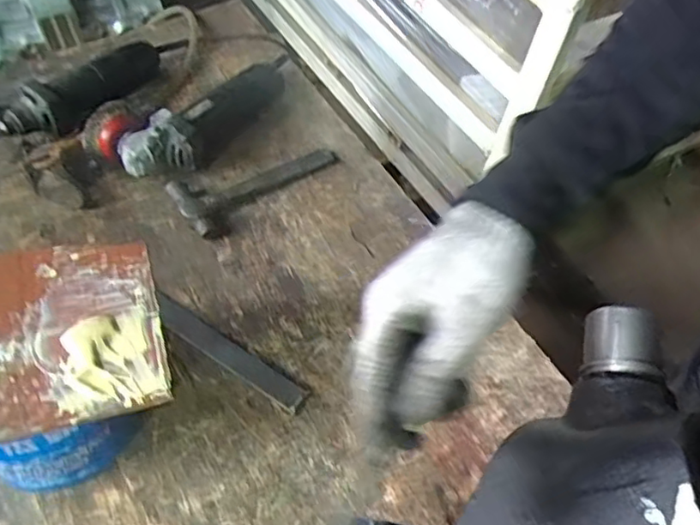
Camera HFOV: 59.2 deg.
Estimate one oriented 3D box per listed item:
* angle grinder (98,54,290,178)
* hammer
[{"bbox_3d":[-0.200,-0.218,0.894,0.324,0.067,0.128,-30,62,-24],"label":"angle grinder"},{"bbox_3d":[-0.138,-0.126,0.860,0.110,0.029,0.233,41,60,21],"label":"hammer"}]

